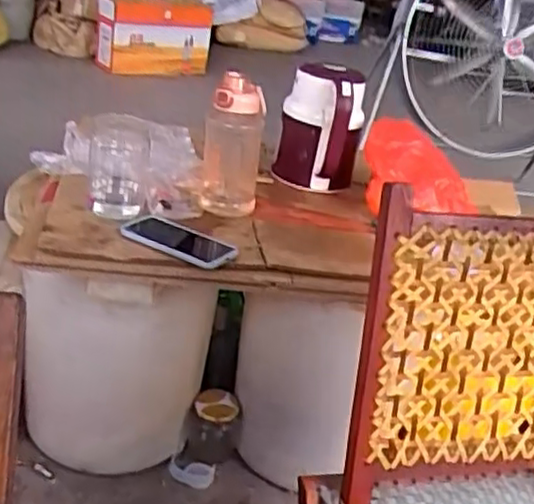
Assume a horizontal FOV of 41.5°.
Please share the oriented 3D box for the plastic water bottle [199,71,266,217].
[{"bbox_3d":[-0.059,-0.188,1.231,0.096,0.227,0.088,8,25,-3],"label":"plastic water bottle"}]

